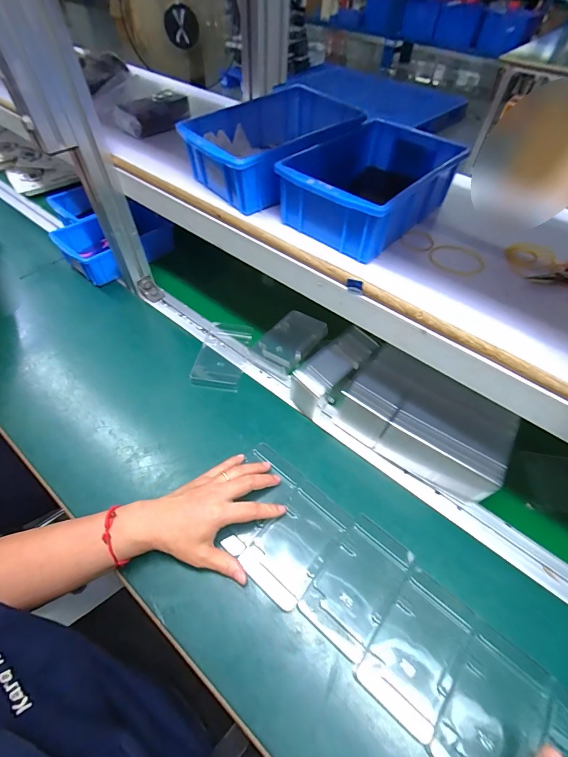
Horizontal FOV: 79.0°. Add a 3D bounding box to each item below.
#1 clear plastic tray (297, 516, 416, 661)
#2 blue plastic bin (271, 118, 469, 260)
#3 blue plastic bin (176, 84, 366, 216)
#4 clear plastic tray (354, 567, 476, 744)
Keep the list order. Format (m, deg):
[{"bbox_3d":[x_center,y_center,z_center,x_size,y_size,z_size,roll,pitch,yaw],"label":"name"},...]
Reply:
[{"bbox_3d":[0.083,0.227,0.385,0.073,0.004,0.126,35,61,22],"label":"clear plastic tray"},{"bbox_3d":[0.102,-0.227,0.399,0.133,0.062,0.205,37,60,22],"label":"blue plastic bin"},{"bbox_3d":[-0.014,-0.292,0.437,0.201,0.065,0.138,-30,60,-22],"label":"blue plastic bin"},{"bbox_3d":[0.138,0.274,0.353,0.076,0.004,0.124,34,61,21],"label":"clear plastic tray"}]

